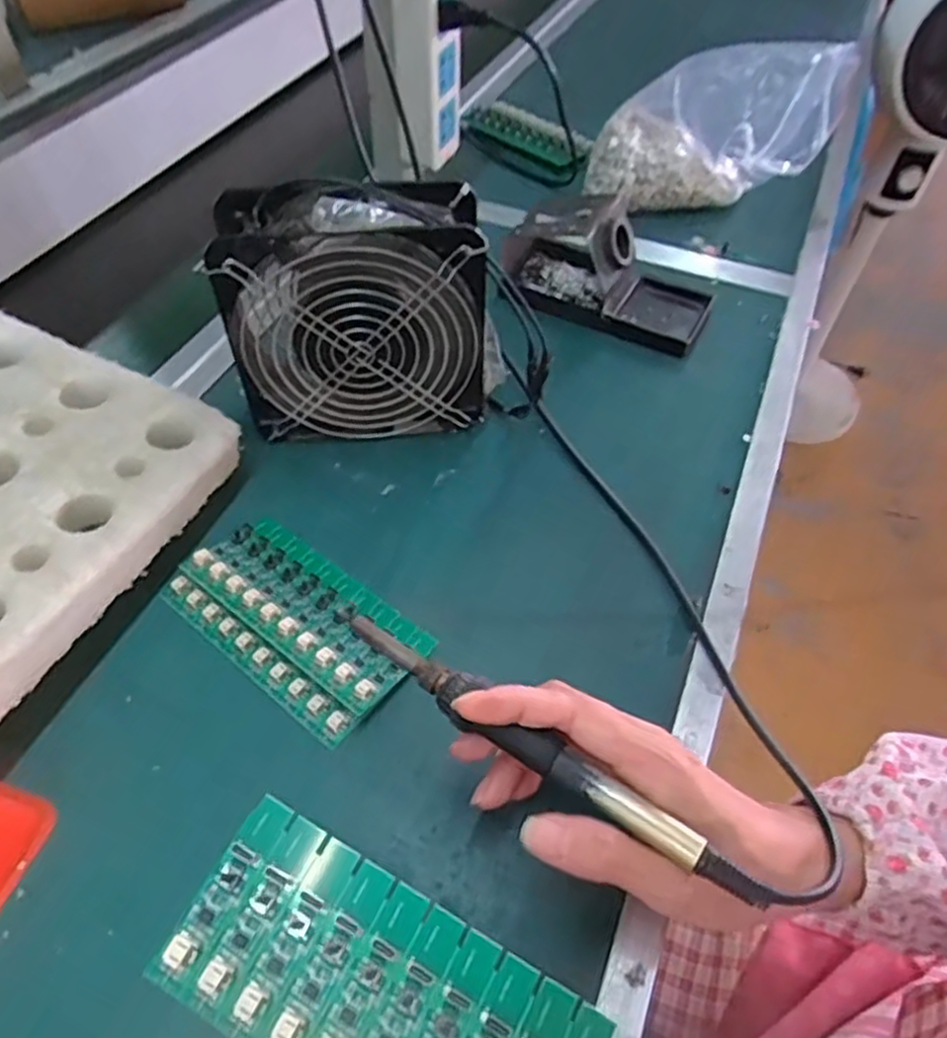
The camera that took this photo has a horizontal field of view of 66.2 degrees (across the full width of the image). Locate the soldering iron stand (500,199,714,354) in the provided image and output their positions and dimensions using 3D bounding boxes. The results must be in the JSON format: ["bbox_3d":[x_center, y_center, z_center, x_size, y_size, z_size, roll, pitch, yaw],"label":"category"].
[{"bbox_3d":[0.107,-0.199,0.567,0.161,0.065,0.083,22,55,16],"label":"soldering iron stand"}]

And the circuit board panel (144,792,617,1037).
[{"bbox_3d":[-0.029,0.152,0.230,0.135,0.006,0.062,28,64,11],"label":"circuit board panel"}]

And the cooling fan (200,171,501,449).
[{"bbox_3d":[-0.067,-0.123,0.446,0.152,0.154,0.056,-5,52,-5],"label":"cooling fan"}]

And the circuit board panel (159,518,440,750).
[{"bbox_3d":[-0.096,0.052,0.397,0.138,0.018,0.077,33,58,22],"label":"circuit board panel"}]

